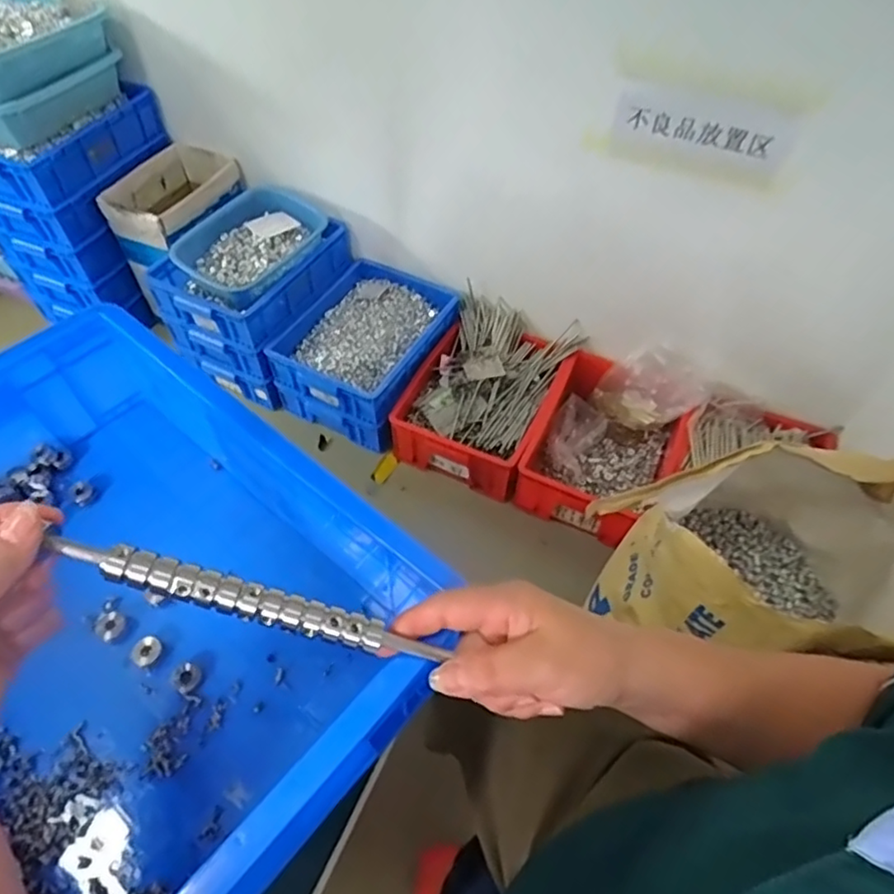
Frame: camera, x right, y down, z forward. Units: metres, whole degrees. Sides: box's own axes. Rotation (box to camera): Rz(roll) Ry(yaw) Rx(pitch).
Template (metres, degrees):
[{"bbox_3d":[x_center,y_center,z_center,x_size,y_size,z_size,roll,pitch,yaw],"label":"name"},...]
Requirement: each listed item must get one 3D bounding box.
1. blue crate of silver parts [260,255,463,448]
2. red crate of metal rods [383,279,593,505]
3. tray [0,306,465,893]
[{"bbox_3d":[-0.198,-0.255,1.574,0.340,0.173,0.452,20,54,13],"label":"blue crate of silver parts"},{"bbox_3d":[0.100,-0.144,1.495,0.324,0.174,0.474,19,54,13],"label":"red crate of metal rods"},{"bbox_3d":[-0.230,0.100,0.410,0.402,0.114,0.291,35,59,23],"label":"tray"}]

